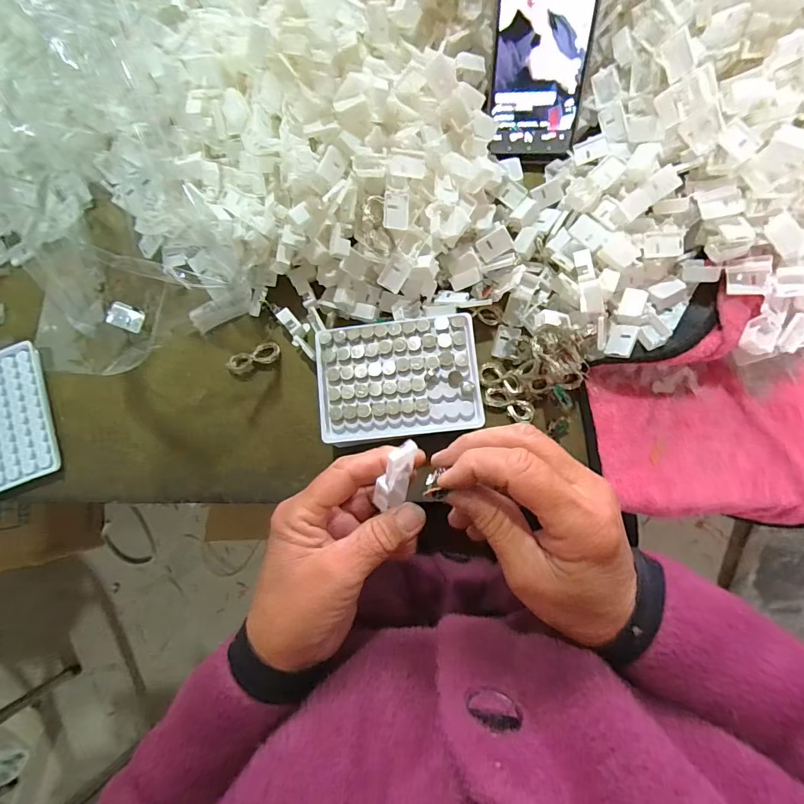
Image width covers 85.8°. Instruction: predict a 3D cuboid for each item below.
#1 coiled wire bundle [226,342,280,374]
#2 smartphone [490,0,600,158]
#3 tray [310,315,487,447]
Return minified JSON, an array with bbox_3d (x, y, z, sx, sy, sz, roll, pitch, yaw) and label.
[{"bbox_3d":[-0.136,-0.040,0.397,0.050,0.007,0.019,-25,81,1],"label":"coiled wire bundle"},{"bbox_3d":[0.113,-0.287,0.344,0.073,0.007,0.157,2,125,5],"label":"smartphone"},{"bbox_3d":[-0.003,-0.019,0.354,0.130,0.008,0.094,-6,85,3],"label":"tray"}]

